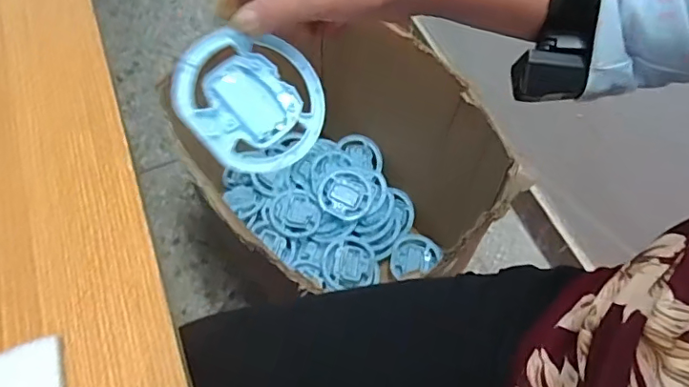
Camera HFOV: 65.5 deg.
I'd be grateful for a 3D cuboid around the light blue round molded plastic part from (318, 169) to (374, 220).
[{"bbox_3d":[0.002,0.001,1.070,0.104,0.029,0.096,0,61,-1],"label":"light blue round molded plastic part"}]

